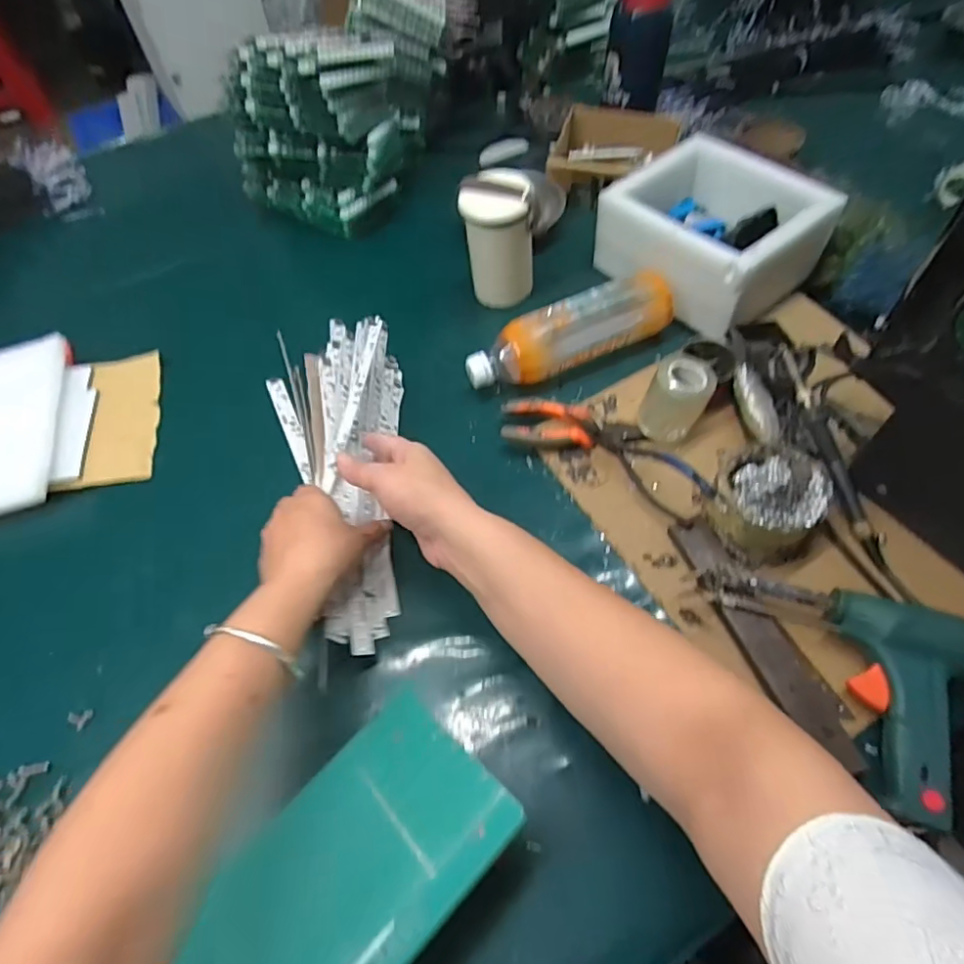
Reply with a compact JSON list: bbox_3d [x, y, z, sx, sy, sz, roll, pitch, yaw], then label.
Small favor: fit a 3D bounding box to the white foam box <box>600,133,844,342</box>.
[{"bbox_3d":[0.237,-0.268,0.620,0.172,0.083,0.200,-36,62,-18],"label":"white foam box"}]

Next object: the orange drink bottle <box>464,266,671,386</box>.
[{"bbox_3d":[0.088,-0.149,0.597,0.211,0.070,0.054,-22,59,-10],"label":"orange drink bottle"}]

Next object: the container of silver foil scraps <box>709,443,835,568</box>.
[{"bbox_3d":[0.237,0.013,0.467,0.089,0.065,0.082,-2,57,3],"label":"container of silver foil scraps"}]

